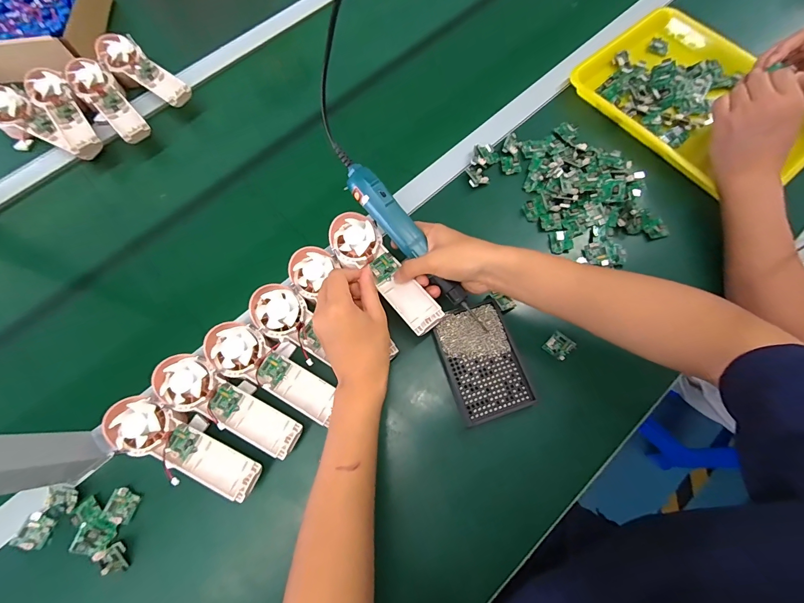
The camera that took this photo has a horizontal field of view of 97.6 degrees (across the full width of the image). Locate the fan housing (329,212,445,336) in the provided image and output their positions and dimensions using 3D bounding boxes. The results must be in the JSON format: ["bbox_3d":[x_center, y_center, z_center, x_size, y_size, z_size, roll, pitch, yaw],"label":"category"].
[{"bbox_3d":[-0.022,-0.035,0.431,0.058,0.024,0.174,-39,79,-11],"label":"fan housing"}]

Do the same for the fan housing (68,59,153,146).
[{"bbox_3d":[-0.469,-0.322,0.564,0.057,0.030,0.184,-43,76,-12],"label":"fan housing"}]

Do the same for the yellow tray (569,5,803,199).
[{"bbox_3d":[0.456,-0.312,0.544,0.237,0.030,0.334,-35,74,-10],"label":"yellow tray"}]

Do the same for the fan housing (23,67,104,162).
[{"bbox_3d":[-0.537,-0.305,0.559,0.055,0.031,0.175,-39,75,-11],"label":"fan housing"}]

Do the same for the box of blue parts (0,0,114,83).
[{"bbox_3d":[-0.622,-0.491,0.604,0.175,0.056,0.222,-3,71,0],"label":"box of blue parts"}]

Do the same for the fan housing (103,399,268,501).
[{"bbox_3d":[-0.243,0.164,0.399,0.179,0.043,0.061,20,73,8],"label":"fan housing"}]

